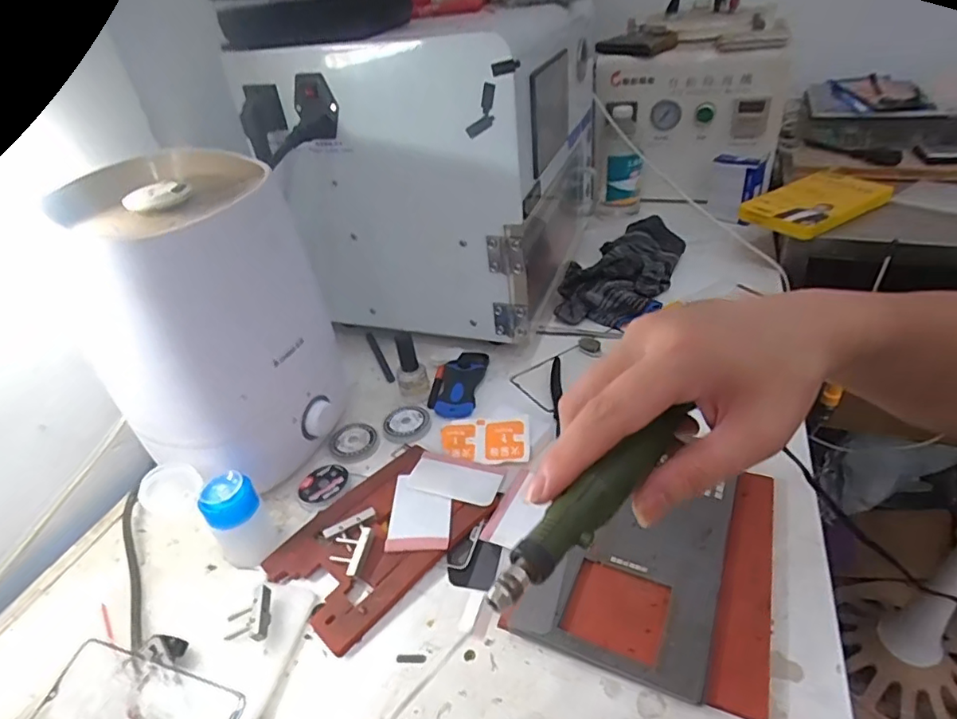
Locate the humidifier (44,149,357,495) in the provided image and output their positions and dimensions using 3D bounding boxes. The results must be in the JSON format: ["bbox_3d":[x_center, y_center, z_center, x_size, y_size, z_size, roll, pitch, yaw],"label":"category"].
[{"bbox_3d":[-0.221,-0.018,0.484,0.165,0.262,0.158,-14,37,-9],"label":"humidifier"}]

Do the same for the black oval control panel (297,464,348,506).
[{"bbox_3d":[-0.141,0.113,0.501,0.042,0.009,0.043,-1,35,9],"label":"black oval control panel"}]

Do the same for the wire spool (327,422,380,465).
[{"bbox_3d":[-0.126,0.083,0.557,0.047,0.011,0.047,-5,35,3],"label":"wire spool"}]

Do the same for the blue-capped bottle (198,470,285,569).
[{"bbox_3d":[-0.190,0.129,0.441,0.040,0.074,0.037,-26,39,-25],"label":"blue-capped bottle"}]

